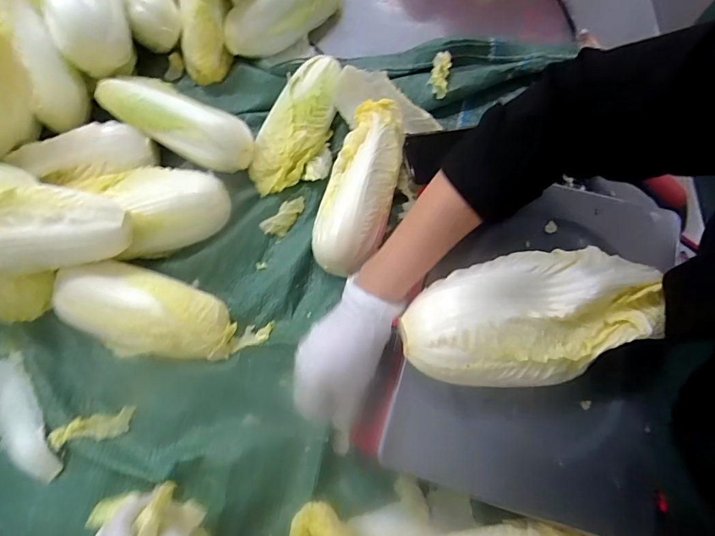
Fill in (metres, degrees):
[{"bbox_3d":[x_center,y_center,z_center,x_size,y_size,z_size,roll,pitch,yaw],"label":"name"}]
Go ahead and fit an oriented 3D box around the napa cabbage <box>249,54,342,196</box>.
[{"bbox_3d":[-0.074,-0.183,0.530,0.075,0.048,0.187,30,75,10],"label":"napa cabbage"}]

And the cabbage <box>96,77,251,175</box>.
[{"bbox_3d":[-0.219,-0.184,0.514,0.203,0.067,0.083,29,74,10],"label":"cabbage"}]

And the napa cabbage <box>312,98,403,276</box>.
[{"bbox_3d":[0.006,-0.097,0.481,0.082,0.081,0.216,13,72,5],"label":"napa cabbage"}]

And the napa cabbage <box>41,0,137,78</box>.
[{"bbox_3d":[-0.345,-0.349,0.508,0.078,0.074,0.212,-19,97,-5],"label":"napa cabbage"}]

